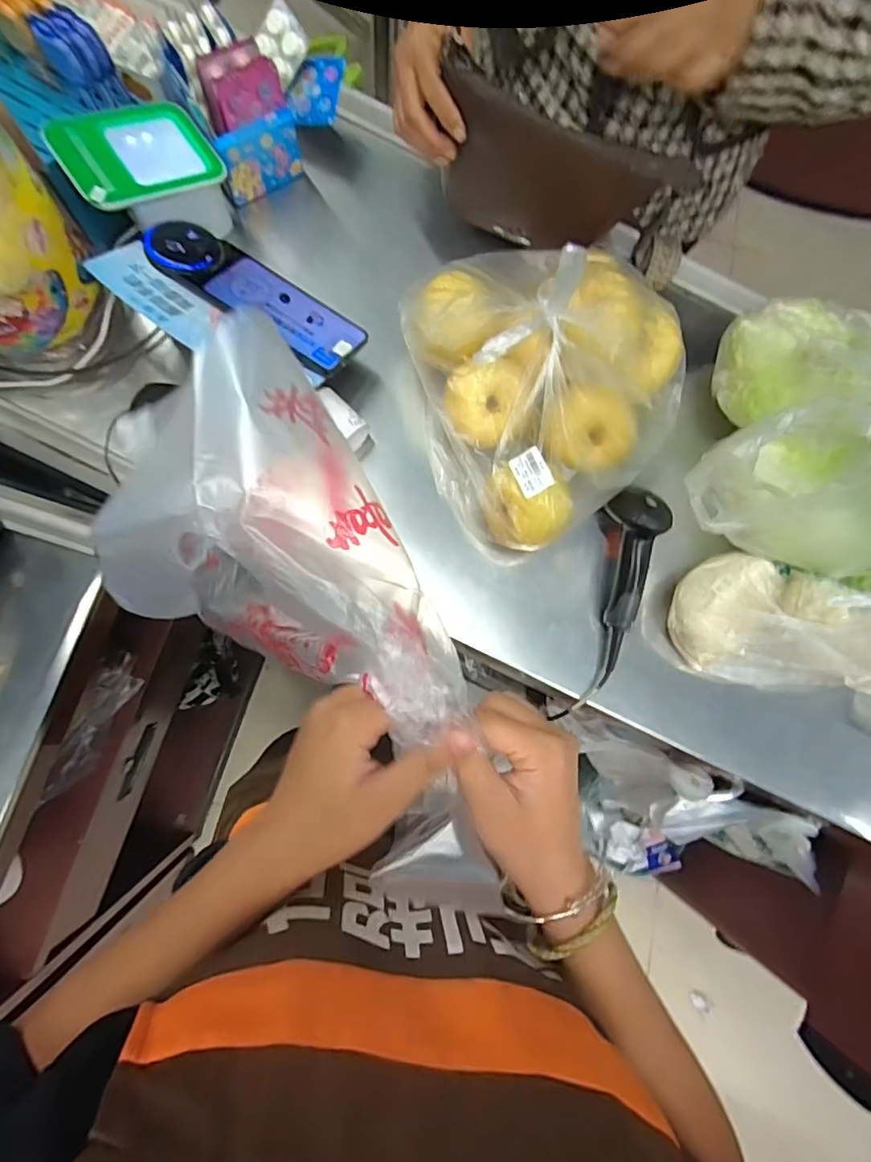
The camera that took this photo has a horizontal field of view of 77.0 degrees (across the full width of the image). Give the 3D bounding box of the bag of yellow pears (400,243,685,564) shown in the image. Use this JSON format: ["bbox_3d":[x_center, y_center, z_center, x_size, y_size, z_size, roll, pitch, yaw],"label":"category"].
[{"bbox_3d":[0.115,-0.210,0.557,0.274,0.187,0.273,-34,86,-8],"label":"bag of yellow pears"}]

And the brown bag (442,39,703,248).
[{"bbox_3d":[0.121,-0.402,0.560,0.236,0.152,0.043,23,81,-1],"label":"brown bag"}]

